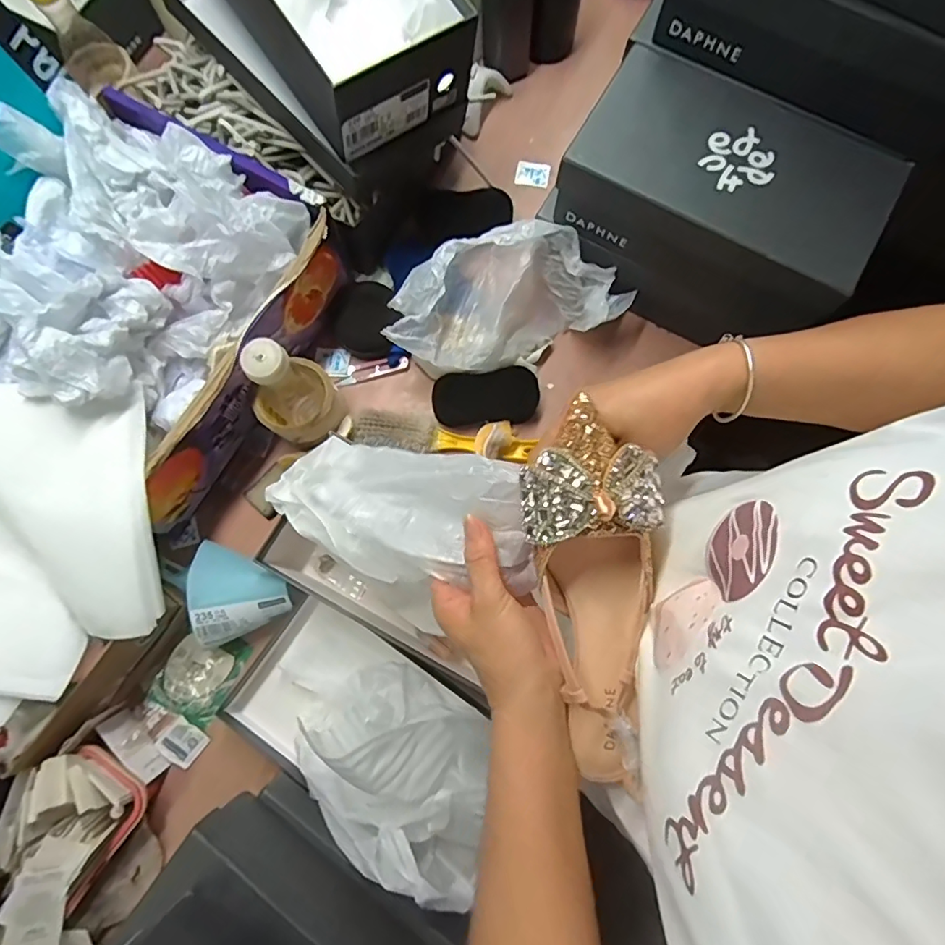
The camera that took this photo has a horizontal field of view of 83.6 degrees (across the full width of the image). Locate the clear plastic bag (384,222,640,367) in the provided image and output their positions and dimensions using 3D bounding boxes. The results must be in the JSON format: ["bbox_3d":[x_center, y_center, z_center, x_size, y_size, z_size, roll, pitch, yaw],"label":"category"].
[{"bbox_3d":[0.036,-0.201,0.624,0.262,0.116,0.125,-20,79,-4],"label":"clear plastic bag"}]

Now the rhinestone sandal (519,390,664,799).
[{"bbox_3d":[0.079,0.080,0.337,0.081,0.058,0.232,-7,100,-1],"label":"rhinestone sandal"}]

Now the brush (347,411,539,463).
[{"bbox_3d":[-0.034,-0.039,0.631,0.218,0.036,0.056,3,78,1],"label":"brush"}]

